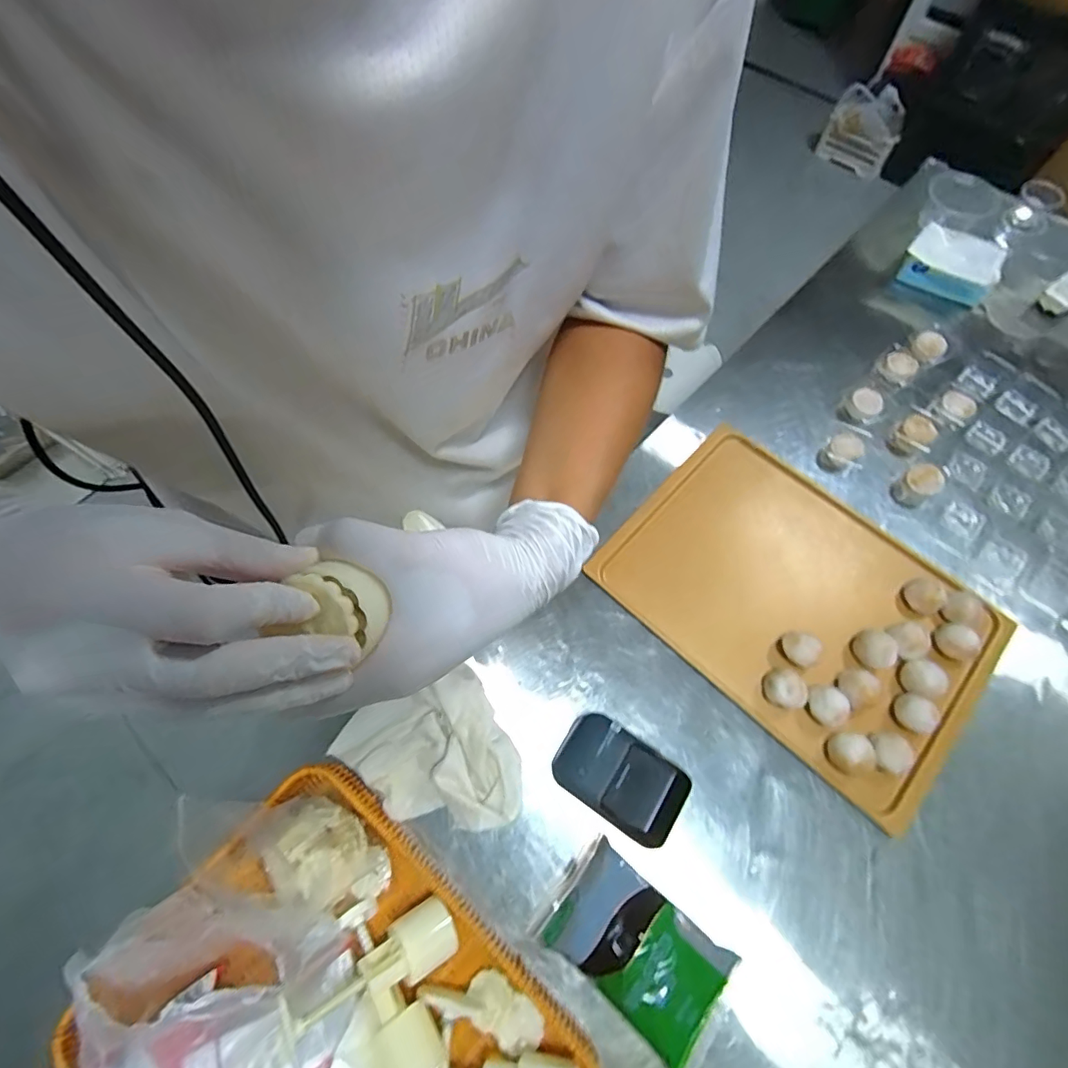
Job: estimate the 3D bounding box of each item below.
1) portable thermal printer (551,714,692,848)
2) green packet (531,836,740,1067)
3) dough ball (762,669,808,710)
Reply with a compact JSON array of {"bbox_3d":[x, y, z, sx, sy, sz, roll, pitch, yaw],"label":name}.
[{"bbox_3d":[0.089,0.255,0.538,0.129,0.065,0.087,34,67,14],"label":"portable thermal printer"},{"bbox_3d":[0.098,0.392,0.478,0.171,0.033,0.101,37,68,15],"label":"green packet"},{"bbox_3d":[0.281,0.174,0.574,0.034,0.026,0.042,-27,68,-14],"label":"dough ball"}]

